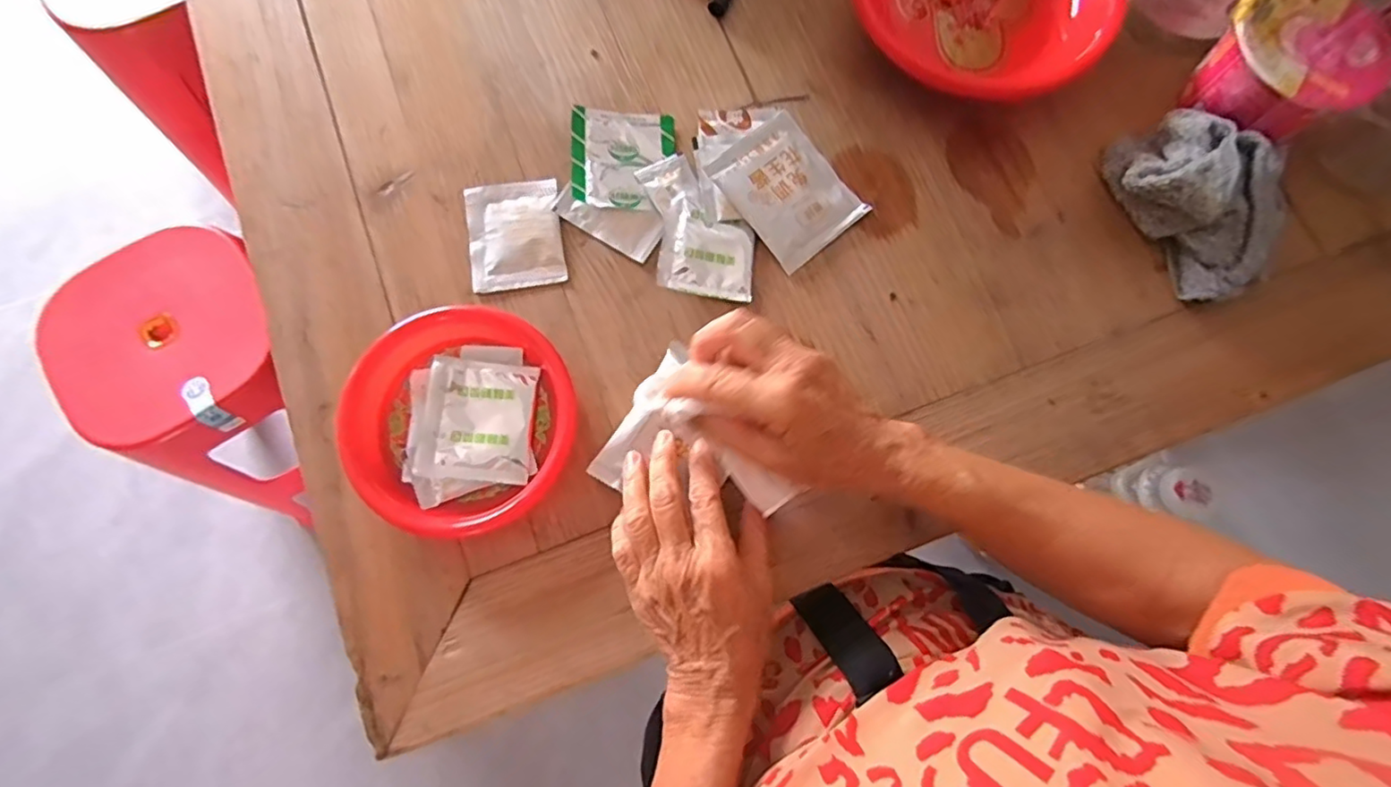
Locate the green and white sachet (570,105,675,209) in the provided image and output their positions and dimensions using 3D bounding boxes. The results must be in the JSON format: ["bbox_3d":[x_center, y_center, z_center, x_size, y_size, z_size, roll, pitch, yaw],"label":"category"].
[{"bbox_3d":[-0.052,-0.170,0.437,0.070,0.014,0.078,1,78,-1],"label":"green and white sachet"}]

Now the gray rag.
[{"bbox_3d":[0.346,-0.133,0.415,0.083,0.051,0.132,-27,79,-6],"label":"gray rag"}]

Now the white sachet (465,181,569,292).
[{"bbox_3d":[-0.127,-0.112,0.427,0.063,0.006,0.076,-9,78,-3],"label":"white sachet"}]

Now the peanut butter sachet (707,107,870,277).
[{"bbox_3d":[0.065,-0.144,0.430,0.077,0.019,0.094,-40,81,-9],"label":"peanut butter sachet"}]

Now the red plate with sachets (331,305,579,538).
[{"bbox_3d":[-0.148,0.016,0.385,0.133,0.033,0.138,0,78,-1],"label":"red plate with sachets"}]

